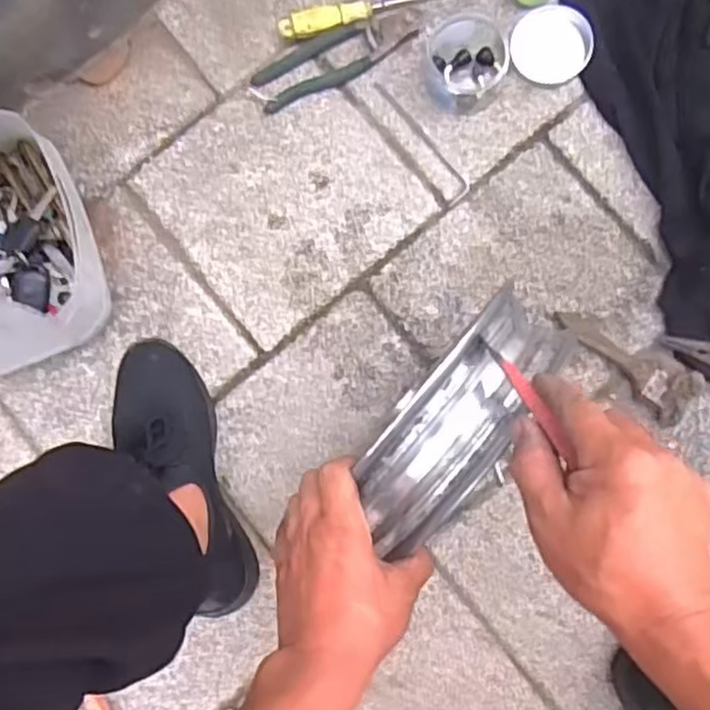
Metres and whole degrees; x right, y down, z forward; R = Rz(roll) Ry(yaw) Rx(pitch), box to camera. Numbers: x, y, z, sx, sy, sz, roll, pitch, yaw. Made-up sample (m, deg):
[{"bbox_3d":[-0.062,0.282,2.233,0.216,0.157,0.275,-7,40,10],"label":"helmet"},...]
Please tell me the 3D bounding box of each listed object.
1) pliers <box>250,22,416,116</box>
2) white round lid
[{"bbox_3d":[-0.026,-0.320,0.785,0.176,0.019,0.054,-25,83,1],"label":"pliers"},{"bbox_3d":[0.207,-0.328,0.764,0.080,0.021,0.083,0,85,4],"label":"white round lid"}]

